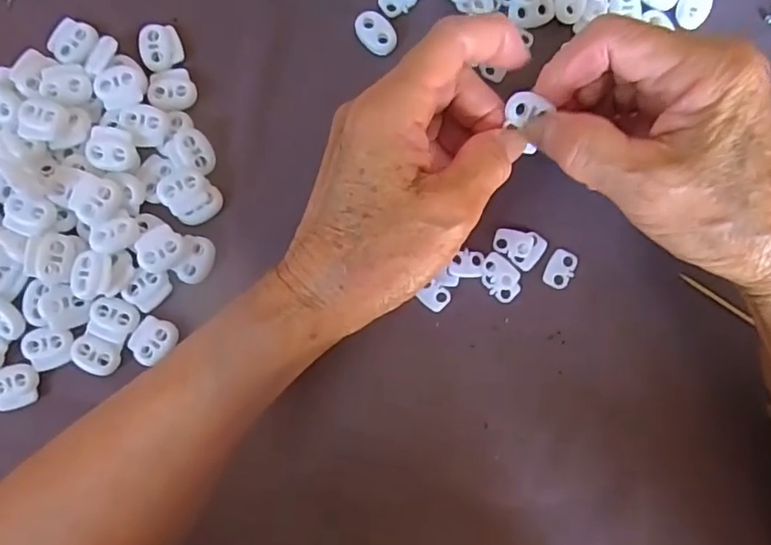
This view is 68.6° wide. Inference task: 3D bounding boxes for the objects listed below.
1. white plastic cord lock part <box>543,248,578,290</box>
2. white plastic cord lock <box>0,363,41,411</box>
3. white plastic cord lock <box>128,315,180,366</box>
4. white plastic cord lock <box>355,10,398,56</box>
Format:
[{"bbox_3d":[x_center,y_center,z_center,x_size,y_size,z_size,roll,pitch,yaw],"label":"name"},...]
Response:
[{"bbox_3d":[0.085,-0.002,0.272,0.013,0.004,0.019,25,86,-1],"label":"white plastic cord lock part"},{"bbox_3d":[-0.170,0.052,0.258,0.020,0.006,0.020,-11,87,-3],"label":"white plastic cord lock"},{"bbox_3d":[-0.108,0.031,0.263,0.019,0.005,0.021,38,86,0],"label":"white plastic cord lock"},{"bbox_3d":[-0.004,-0.116,0.275,0.016,0.005,0.023,-37,89,-4],"label":"white plastic cord lock"}]

